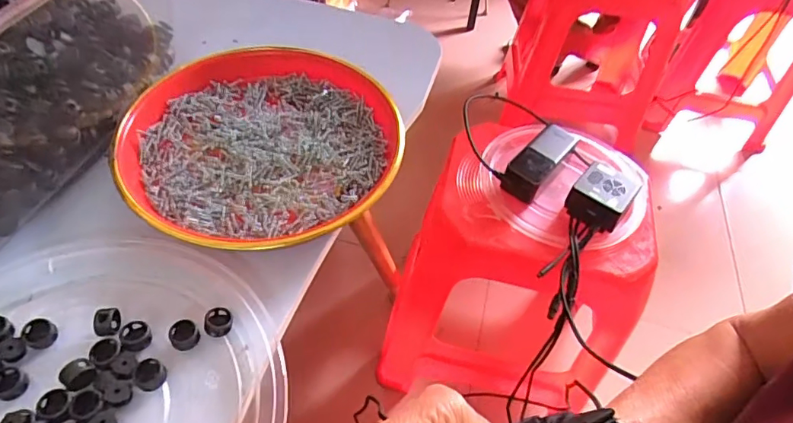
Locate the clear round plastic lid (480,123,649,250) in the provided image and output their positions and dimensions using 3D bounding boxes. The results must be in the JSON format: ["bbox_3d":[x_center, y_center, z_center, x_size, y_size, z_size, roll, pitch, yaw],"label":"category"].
[{"bbox_3d":[0.251,-0.051,0.728,0.237,0.054,0.220,10,51,2],"label":"clear round plastic lid"}]

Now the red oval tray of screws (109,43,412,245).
[{"bbox_3d":[-0.105,-0.057,0.406,0.212,0.031,0.211,-2,51,-8],"label":"red oval tray of screws"}]

